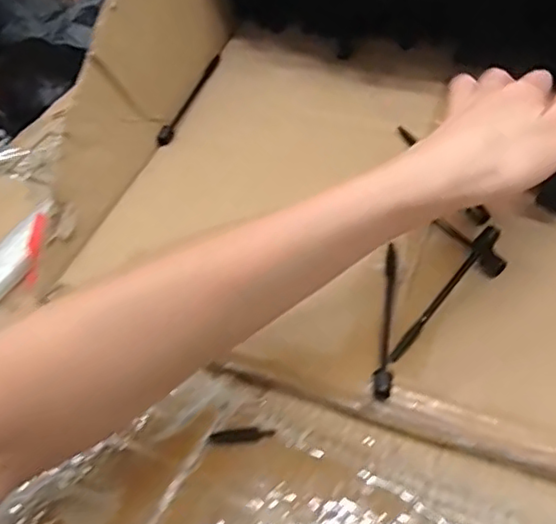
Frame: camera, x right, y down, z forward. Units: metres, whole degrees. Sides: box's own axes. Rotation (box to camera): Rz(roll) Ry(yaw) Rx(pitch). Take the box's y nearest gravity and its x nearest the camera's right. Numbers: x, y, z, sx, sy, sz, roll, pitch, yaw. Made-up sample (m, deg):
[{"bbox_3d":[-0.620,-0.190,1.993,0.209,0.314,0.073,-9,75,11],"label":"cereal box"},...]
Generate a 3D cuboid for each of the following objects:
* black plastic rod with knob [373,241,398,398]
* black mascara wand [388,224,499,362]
[{"bbox_3d":[0.060,0.031,0.340,0.009,0.011,0.096,6,46,8],"label":"black plastic rod with knob"},{"bbox_3d":[0.093,0.017,0.341,0.010,0.006,0.101,32,68,29],"label":"black mascara wand"}]

